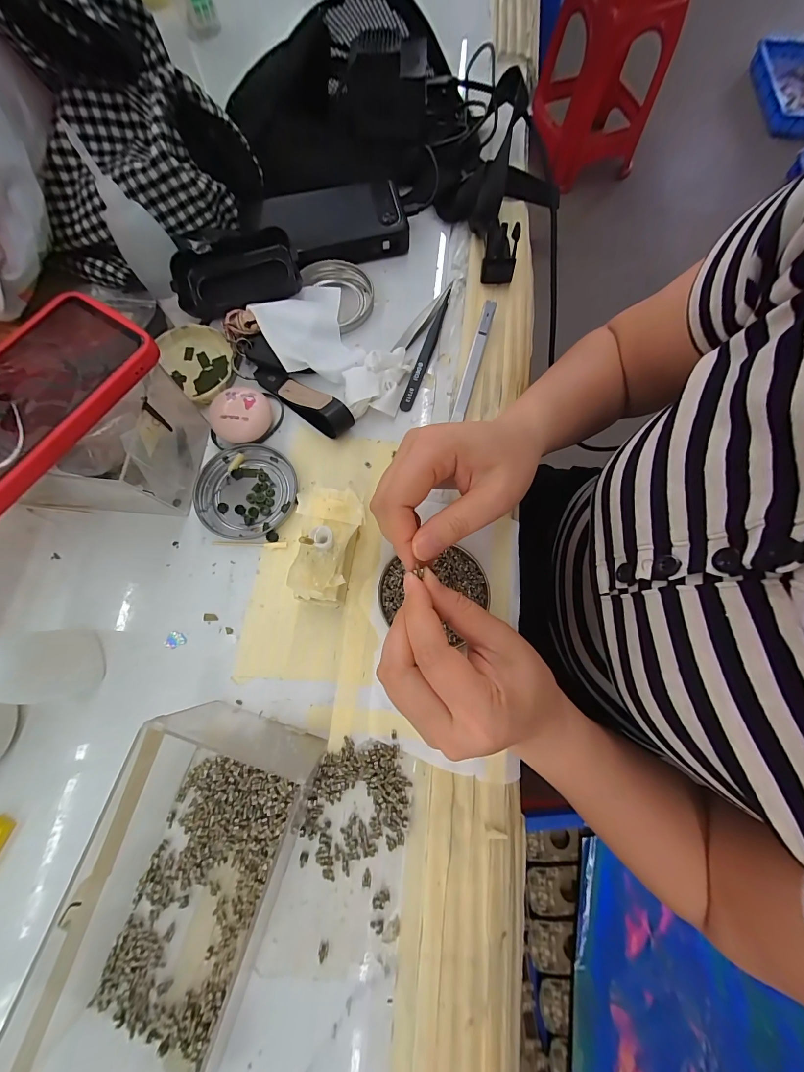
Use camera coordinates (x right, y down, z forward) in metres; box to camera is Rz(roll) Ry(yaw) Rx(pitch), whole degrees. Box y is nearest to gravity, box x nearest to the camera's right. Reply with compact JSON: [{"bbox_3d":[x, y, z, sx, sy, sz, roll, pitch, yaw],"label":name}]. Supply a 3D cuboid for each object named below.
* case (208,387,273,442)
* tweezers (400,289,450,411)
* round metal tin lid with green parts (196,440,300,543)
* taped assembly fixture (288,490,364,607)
[{"bbox_3d":[-0.132,-0.099,0.289,0.048,0.023,0.041,-38,79,-10],"label":"case"},{"bbox_3d":[0.022,-0.167,0.316,0.011,0.009,0.121,18,76,4],"label":"tweezers"},{"bbox_3d":[-0.126,-0.037,0.281,0.077,0.008,0.075,0,75,-1],"label":"round metal tin lid with green parts"},{"bbox_3d":[-0.051,0.008,0.251,0.047,0.045,0.083,1,75,-1],"label":"taped assembly fixture"}]

